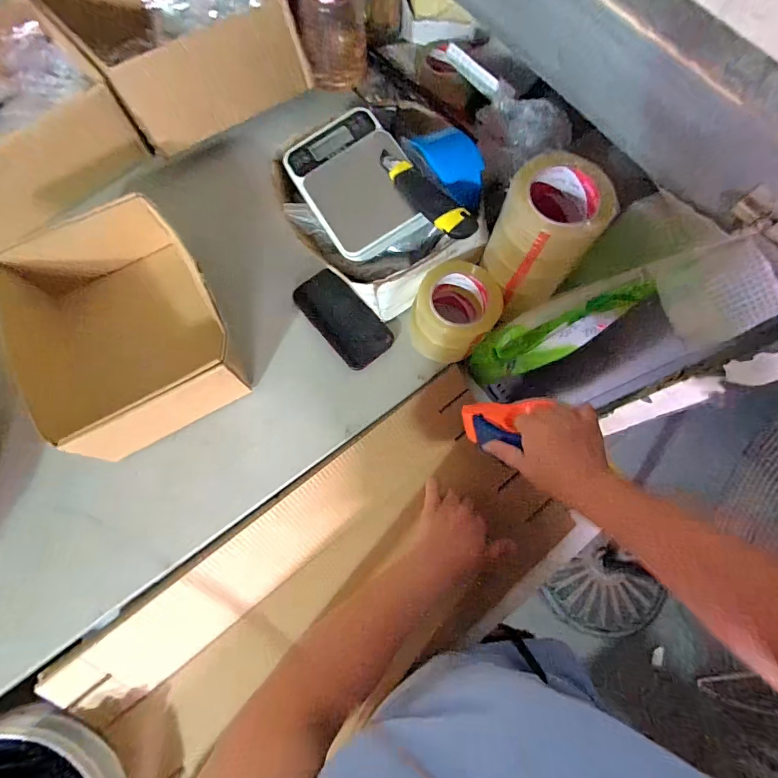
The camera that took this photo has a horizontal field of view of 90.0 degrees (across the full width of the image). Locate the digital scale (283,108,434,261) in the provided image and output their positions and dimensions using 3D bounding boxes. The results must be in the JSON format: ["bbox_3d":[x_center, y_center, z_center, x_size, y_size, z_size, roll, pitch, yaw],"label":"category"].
[{"bbox_3d":[-0.045,-0.290,0.546,0.140,0.028,0.216,-32,81,1],"label":"digital scale"}]

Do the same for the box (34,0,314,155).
[{"bbox_3d":[-0.355,-0.607,0.657,0.321,0.098,0.358,-39,78,-11],"label":"box"}]

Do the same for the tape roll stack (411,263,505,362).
[{"bbox_3d":[0.089,-0.104,0.552,0.111,0.081,0.123,39,77,10],"label":"tape roll stack"}]

